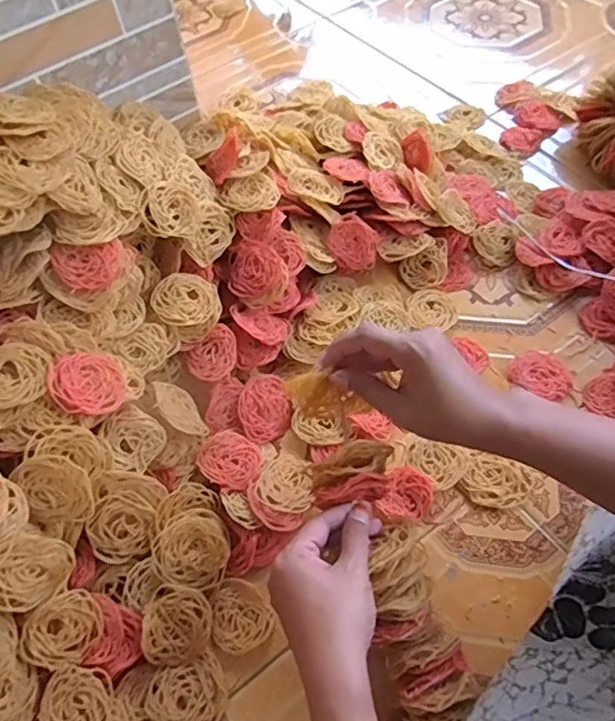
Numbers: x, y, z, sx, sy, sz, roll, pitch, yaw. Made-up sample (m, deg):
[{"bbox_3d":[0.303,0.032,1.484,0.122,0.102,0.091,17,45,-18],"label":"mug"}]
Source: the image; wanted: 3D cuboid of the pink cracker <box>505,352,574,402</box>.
[{"bbox_3d":[0.247,0.016,0.609,0.052,0.010,0.063,-40,63,-19],"label":"pink cracker"}]

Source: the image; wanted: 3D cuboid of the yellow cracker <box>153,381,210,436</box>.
[{"bbox_3d":[-0.124,0.043,0.557,0.007,0.062,0.068,-42,54,14],"label":"yellow cracker"}]

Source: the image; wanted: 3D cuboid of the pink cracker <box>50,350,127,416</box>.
[{"bbox_3d":[-0.186,0.020,0.500,0.070,0.010,0.058,3,61,-45],"label":"pink cracker"}]

